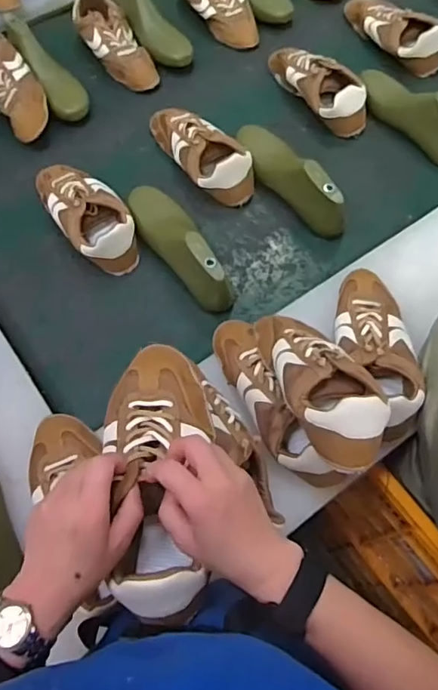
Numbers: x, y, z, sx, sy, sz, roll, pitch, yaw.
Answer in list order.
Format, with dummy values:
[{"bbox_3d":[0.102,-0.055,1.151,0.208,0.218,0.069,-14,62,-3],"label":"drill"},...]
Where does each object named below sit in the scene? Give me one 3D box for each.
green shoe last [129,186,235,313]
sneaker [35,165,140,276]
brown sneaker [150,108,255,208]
[{"bbox_3d":[-0.069,-0.162,0.803,0.069,0.102,0.261,-30,58,-12],"label":"green shoe last"},{"bbox_3d":[-0.214,-0.219,0.837,0.101,0.068,0.241,-32,70,-13],"label":"sneaker"},{"bbox_3d":[-0.032,-0.338,0.904,0.100,0.079,0.243,-33,71,-13],"label":"brown sneaker"}]

